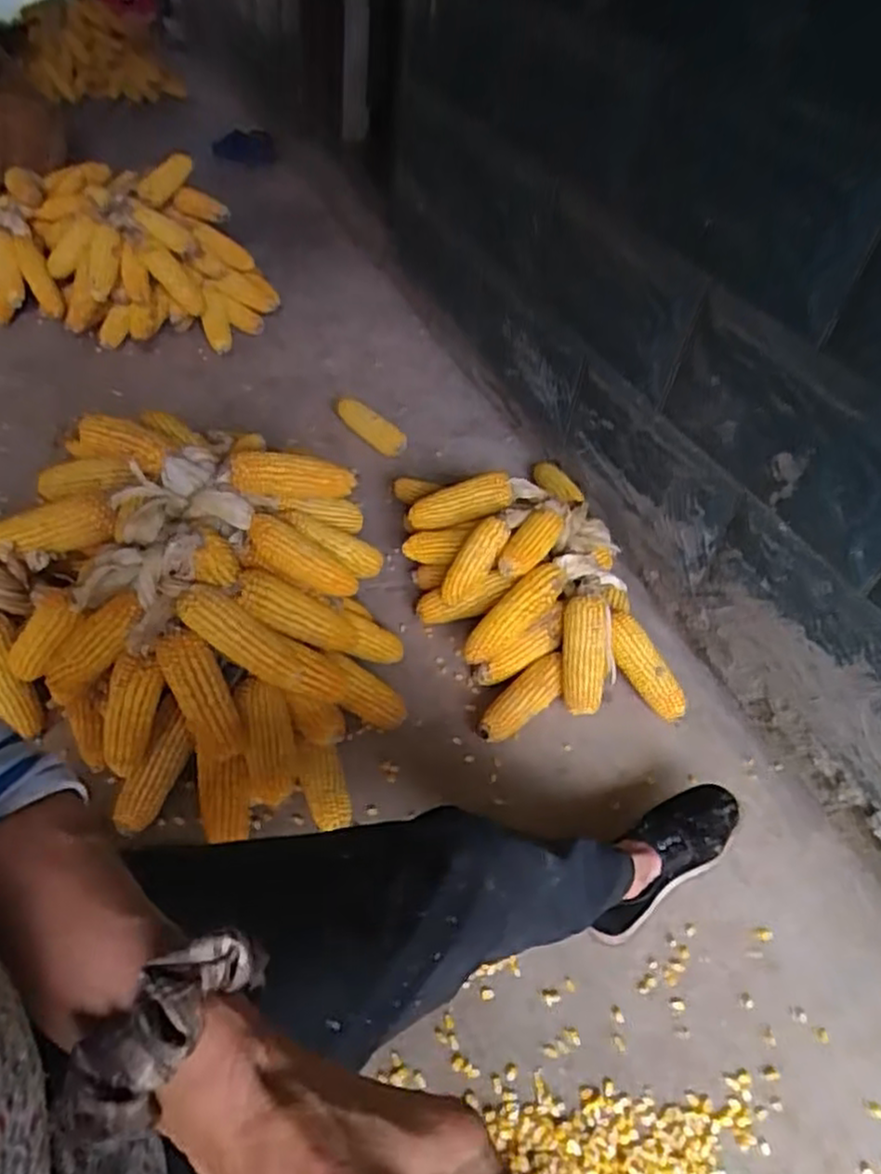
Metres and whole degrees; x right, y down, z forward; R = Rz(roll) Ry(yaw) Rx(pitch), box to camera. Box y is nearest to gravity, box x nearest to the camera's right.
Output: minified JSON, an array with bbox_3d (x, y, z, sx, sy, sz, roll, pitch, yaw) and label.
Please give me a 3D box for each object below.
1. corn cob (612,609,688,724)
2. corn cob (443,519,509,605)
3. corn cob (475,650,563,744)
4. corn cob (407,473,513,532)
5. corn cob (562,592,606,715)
[{"bbox_3d":[0.298,0.116,1.063,0.053,0.041,0.171,-30,87,-28],"label":"corn cob"},{"bbox_3d":[0.049,-0.039,1.100,0.050,0.042,0.151,34,93,26],"label":"corn cob"},{"bbox_3d":[0.121,0.159,1.043,0.053,0.058,0.173,36,53,26],"label":"corn cob"},{"bbox_3d":[0.030,-0.139,1.194,0.175,0.044,0.057,-16,44,14],"label":"corn cob"},{"bbox_3d":[0.204,0.098,1.051,0.061,0.059,0.165,2,87,-2],"label":"corn cob"}]

